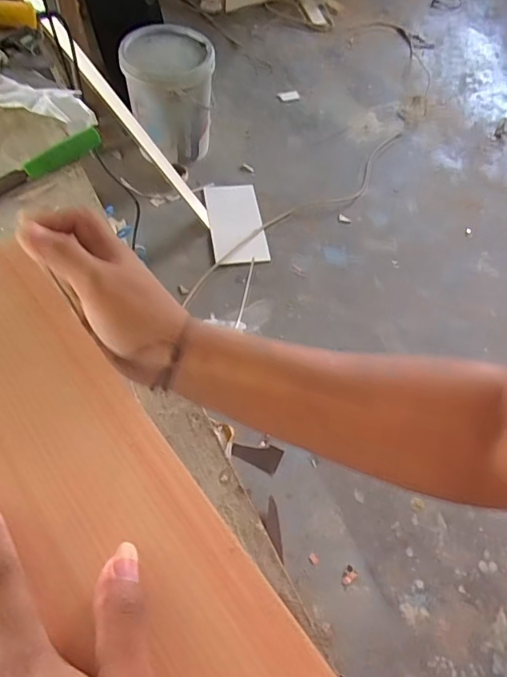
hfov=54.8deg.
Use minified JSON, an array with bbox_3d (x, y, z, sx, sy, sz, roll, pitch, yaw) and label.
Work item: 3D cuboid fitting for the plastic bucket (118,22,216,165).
[{"bbox_3d":[-0.292,-0.865,1.740,0.287,0.346,0.287,2,58,-3],"label":"plastic bucket"}]

